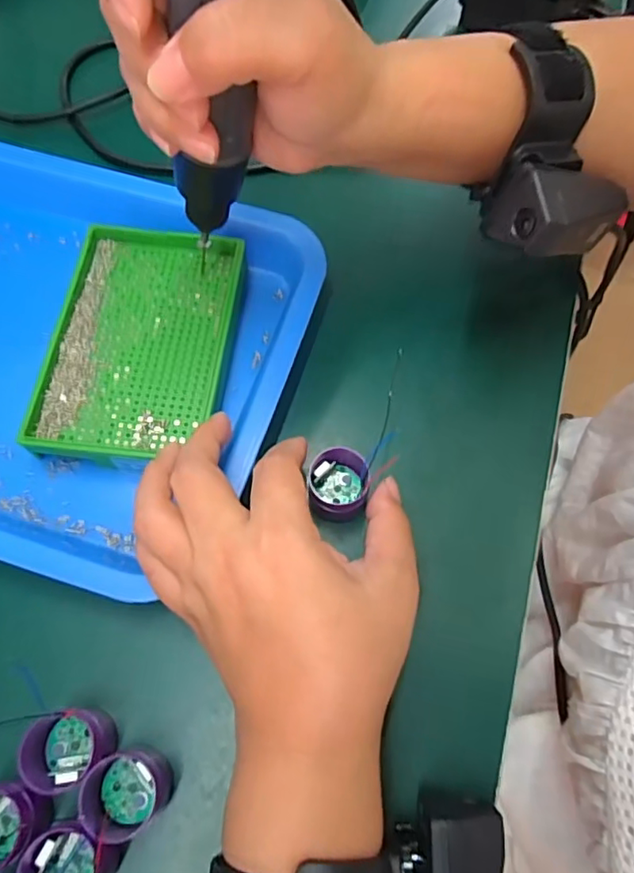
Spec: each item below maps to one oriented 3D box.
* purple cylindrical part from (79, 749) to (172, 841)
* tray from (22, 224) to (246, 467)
[{"bbox_3d":[-0.076,0.143,0.231,0.028,0.030,0.028,0,67,-1],"label":"purple cylindrical part"},{"bbox_3d":[-0.094,-0.050,0.314,0.091,0.024,0.140,6,67,1],"label":"tray"}]

